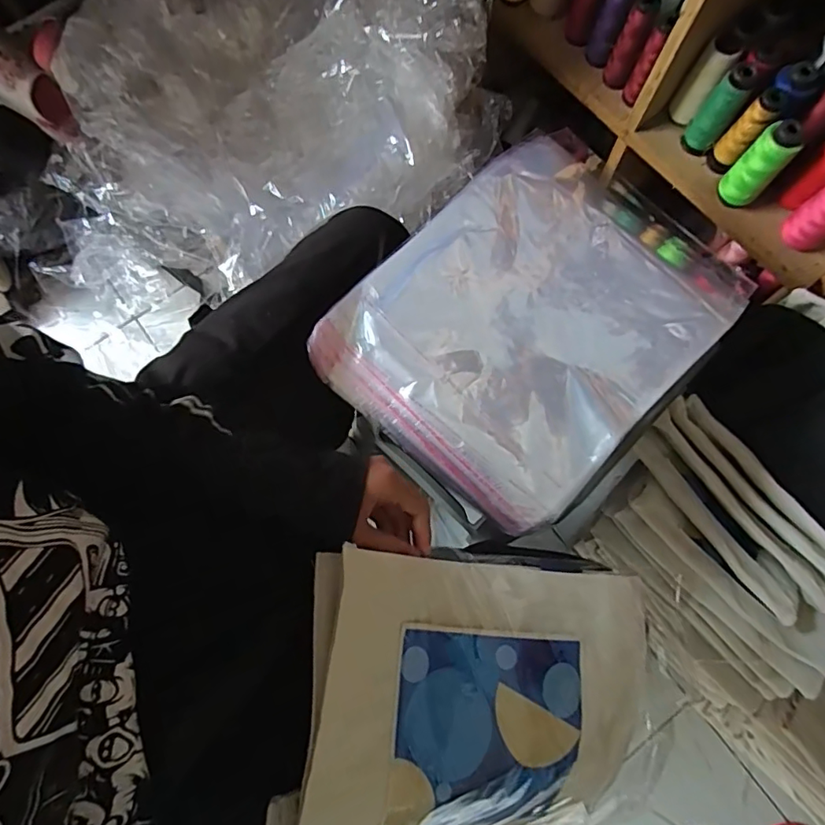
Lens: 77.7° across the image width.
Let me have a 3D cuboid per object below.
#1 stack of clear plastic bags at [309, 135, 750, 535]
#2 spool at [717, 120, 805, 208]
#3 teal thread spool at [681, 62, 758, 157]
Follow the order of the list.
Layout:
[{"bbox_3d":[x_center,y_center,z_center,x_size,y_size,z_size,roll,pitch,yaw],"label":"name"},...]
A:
[{"bbox_3d":[0.119,-0.094,0.510,0.282,0.034,0.348,44,81,9],"label":"stack of clear plastic bags"},{"bbox_3d":[0.433,-0.308,0.642,0.048,0.111,0.038,37,80,8],"label":"spool"},{"bbox_3d":[0.396,-0.392,0.671,0.036,0.116,0.035,0,77,1],"label":"teal thread spool"}]

